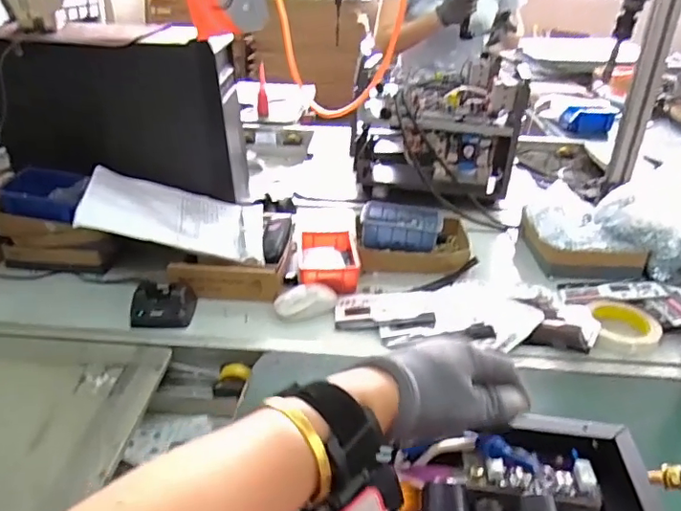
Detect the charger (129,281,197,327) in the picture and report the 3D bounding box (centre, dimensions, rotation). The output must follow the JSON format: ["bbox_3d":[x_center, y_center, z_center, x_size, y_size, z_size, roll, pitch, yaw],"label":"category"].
[{"bbox_3d":[-0.261,0.067,0.796,0.083,0.049,0.087,1,29,-2],"label":"charger"}]

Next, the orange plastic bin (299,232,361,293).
[{"bbox_3d":[-0.022,0.009,0.911,0.100,0.044,0.159,0,29,-2],"label":"orange plastic bin"}]

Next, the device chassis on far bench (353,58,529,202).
[{"bbox_3d":[0.215,-0.312,1.276,0.349,0.240,0.412,5,29,5],"label":"device chassis on far bench"}]

